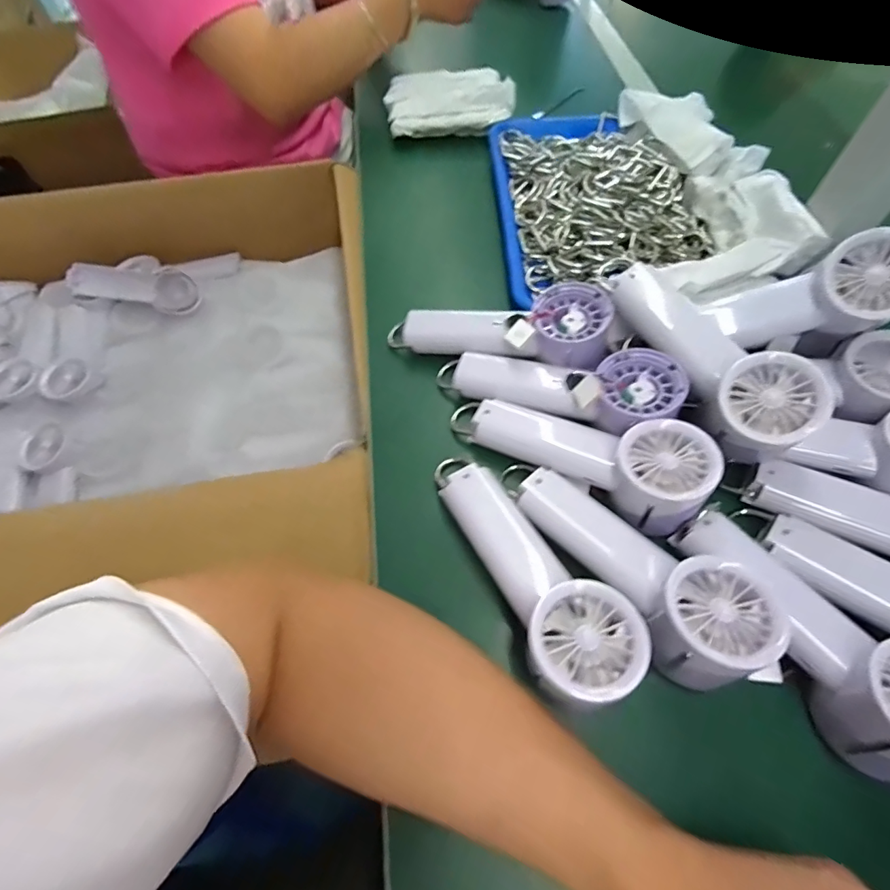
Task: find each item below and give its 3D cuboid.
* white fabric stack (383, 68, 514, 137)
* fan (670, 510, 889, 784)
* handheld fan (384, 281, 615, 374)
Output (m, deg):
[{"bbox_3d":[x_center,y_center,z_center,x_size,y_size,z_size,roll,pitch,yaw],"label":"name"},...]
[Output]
[{"bbox_3d":[0.003,-0.468,0.617,0.161,0.032,0.126,-8,61,-3],"label":"white fabric stack"},{"bbox_3d":[0.225,0.114,0.285,0.068,0.070,0.172,-28,51,-14],"label":"fan"},{"bbox_3d":[0.043,-0.102,0.404,0.192,0.060,0.065,8,61,6],"label":"handheld fan"}]

